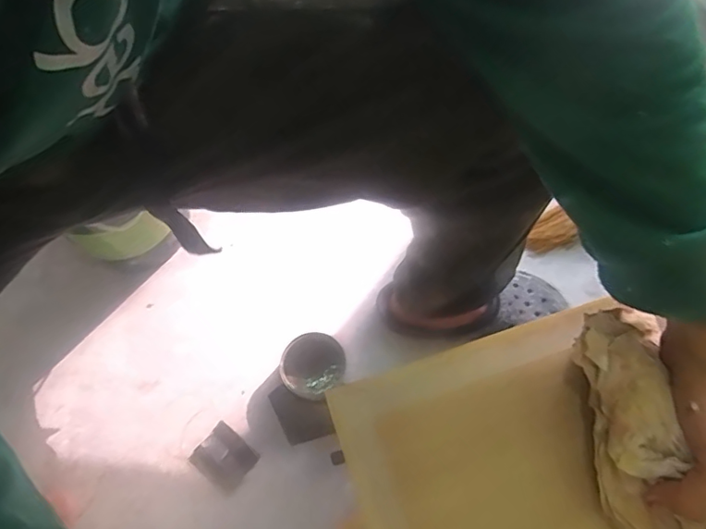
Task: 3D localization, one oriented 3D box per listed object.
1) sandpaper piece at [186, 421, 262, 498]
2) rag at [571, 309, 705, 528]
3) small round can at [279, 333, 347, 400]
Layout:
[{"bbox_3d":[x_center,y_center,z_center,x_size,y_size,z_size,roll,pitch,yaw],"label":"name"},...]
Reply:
[{"bbox_3d":[-0.166,0.250,0.701,0.071,0.004,0.063,39,74,13],"label":"sandpaper piece"},{"bbox_3d":[0.179,0.111,0.334,0.061,0.051,0.162,-15,78,-6],"label":"rag"},{"bbox_3d":[-0.053,0.135,0.717,0.082,0.051,0.077,0,70,-1],"label":"small round can"}]

